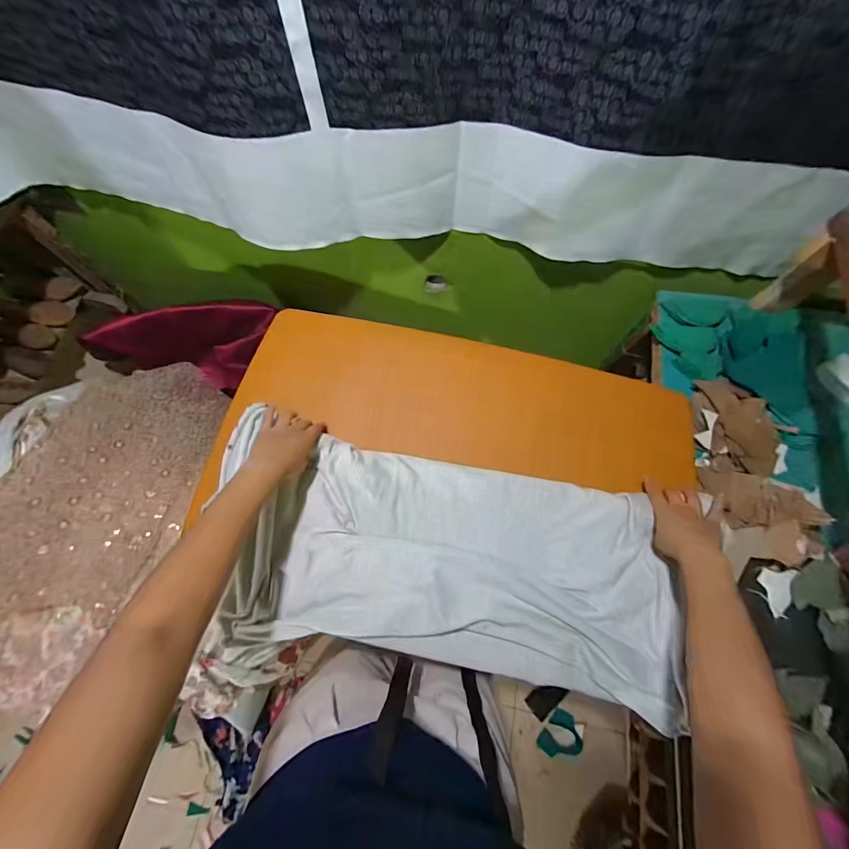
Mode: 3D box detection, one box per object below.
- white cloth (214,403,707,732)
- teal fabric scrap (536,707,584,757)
[{"bbox_3d":[0.025,0.197,0.530,0.630,0.048,0.292,10,73,0],"label":"white cloth"},{"bbox_3d":[0.395,0.892,1.084,0.117,0.012,0.119,0,73,-2],"label":"teal fabric scrap"}]

